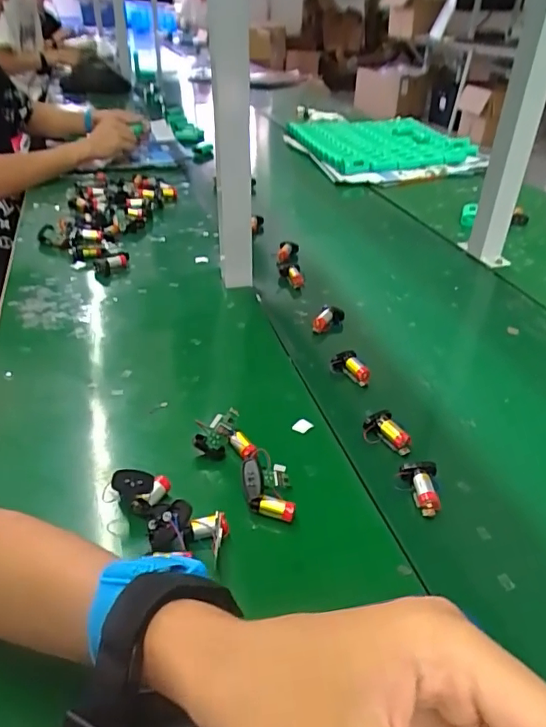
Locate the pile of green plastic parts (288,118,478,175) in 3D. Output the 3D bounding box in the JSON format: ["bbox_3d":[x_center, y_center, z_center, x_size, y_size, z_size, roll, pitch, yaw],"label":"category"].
[{"bbox_3d":[0.295,-0.648,1.525,0.405,0.049,0.525,-8,35,-9],"label":"pile of green plastic parts"}]

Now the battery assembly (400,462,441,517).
[{"bbox_3d":[0.134,0.111,0.475,0.031,0.020,0.047,1,35,-1],"label":"battery assembly"}]

